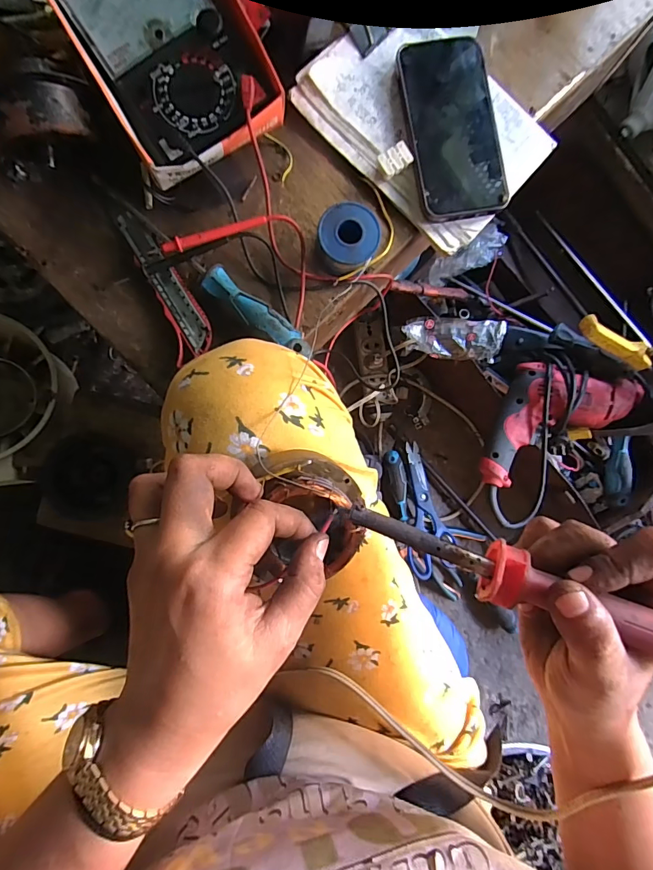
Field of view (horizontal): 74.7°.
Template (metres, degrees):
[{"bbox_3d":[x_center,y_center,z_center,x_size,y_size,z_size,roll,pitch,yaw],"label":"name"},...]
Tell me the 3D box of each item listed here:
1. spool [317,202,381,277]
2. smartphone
[{"bbox_3d":[0.019,-0.174,0.385,0.052,0.034,0.053,0,87,-4],"label":"spool"},{"bbox_3d":[0.116,-0.281,0.395,0.079,0.017,0.158,-8,87,-5],"label":"smartphone"}]

